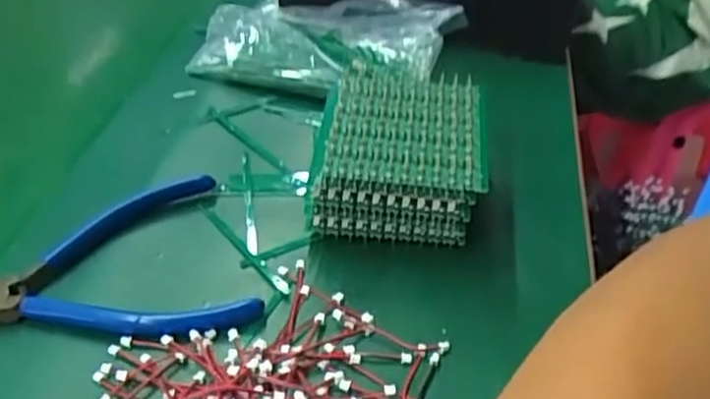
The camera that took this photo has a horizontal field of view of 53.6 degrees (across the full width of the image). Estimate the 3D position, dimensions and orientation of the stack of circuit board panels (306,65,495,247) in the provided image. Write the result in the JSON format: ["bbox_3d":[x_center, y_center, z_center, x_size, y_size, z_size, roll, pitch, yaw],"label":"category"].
[{"bbox_3d":[0.025,-0.023,0.386,0.086,0.057,0.092,5,40,7],"label":"stack of circuit board panels"}]

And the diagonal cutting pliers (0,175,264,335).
[{"bbox_3d":[-0.127,0.038,0.345,0.137,0.013,0.104,-16,42,-17],"label":"diagonal cutting pliers"}]

